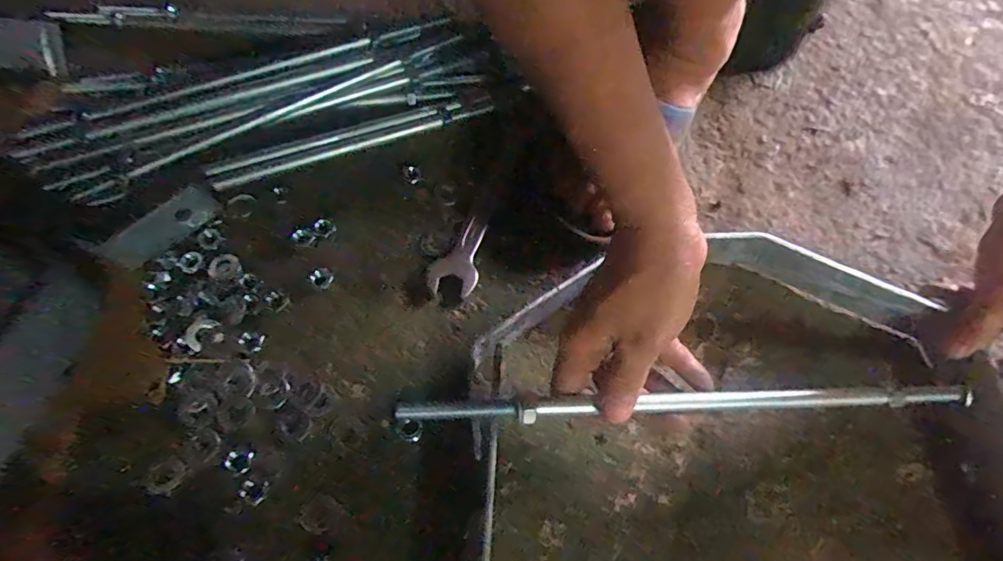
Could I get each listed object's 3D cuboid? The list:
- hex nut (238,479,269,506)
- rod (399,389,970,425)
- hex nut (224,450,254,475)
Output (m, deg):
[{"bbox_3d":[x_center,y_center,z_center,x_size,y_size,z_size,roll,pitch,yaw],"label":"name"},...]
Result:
[{"bbox_3d":[-0.167,0.142,0.348,0.016,0.006,0.016,31,66,13],"label":"hex nut"},{"bbox_3d":[0.134,0.081,0.339,0.392,0.008,0.015,1,64,-10],"label":"rod"},{"bbox_3d":[-0.180,0.124,0.354,0.018,0.004,0.016,28,54,-5],"label":"hex nut"}]

